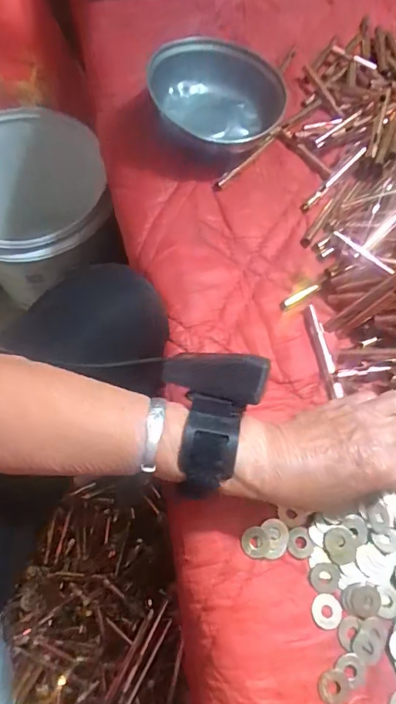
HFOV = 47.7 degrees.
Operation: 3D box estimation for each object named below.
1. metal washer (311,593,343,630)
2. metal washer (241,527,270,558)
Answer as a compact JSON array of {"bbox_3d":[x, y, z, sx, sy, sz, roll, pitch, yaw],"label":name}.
[{"bbox_3d":[0.092,0.185,0.318,0.021,0.004,0.022,1,67,-2],"label":"metal washer"},{"bbox_3d":[0.044,0.143,0.336,0.021,0.004,0.021,1,67,-2],"label":"metal washer"}]

